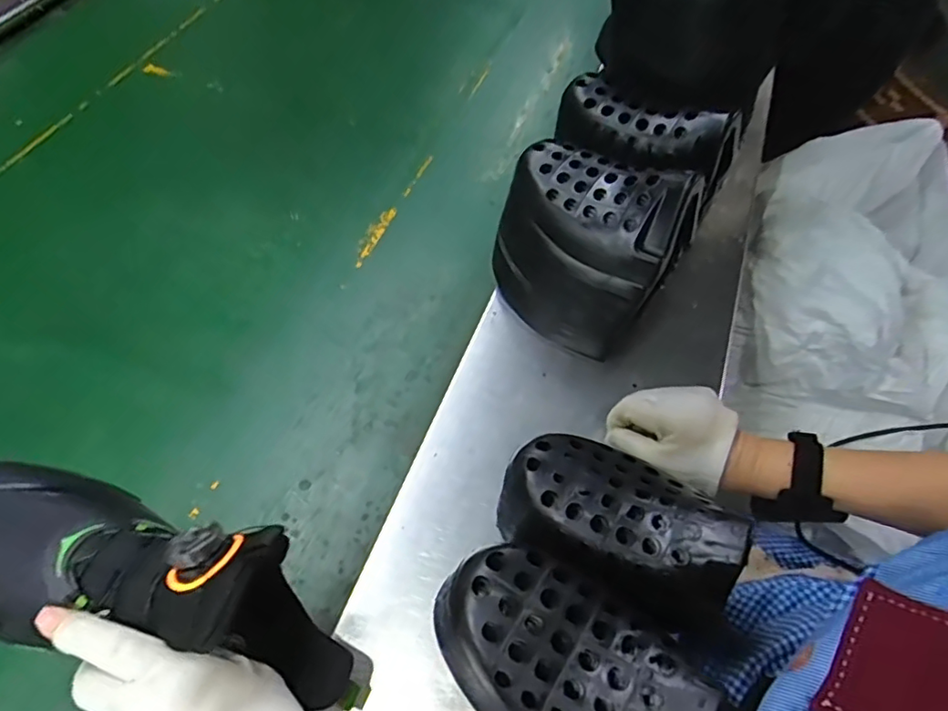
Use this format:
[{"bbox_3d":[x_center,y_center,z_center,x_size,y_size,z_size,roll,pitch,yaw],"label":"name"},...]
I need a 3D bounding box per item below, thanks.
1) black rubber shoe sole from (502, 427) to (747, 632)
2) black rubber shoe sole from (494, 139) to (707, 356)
[{"bbox_3d":[0.086,0.099,0.350,0.137,0.063,0.087,28,61,17],"label":"black rubber shoe sole"},{"bbox_3d":[0.096,-0.090,0.520,0.155,0.186,0.087,41,64,19],"label":"black rubber shoe sole"}]

